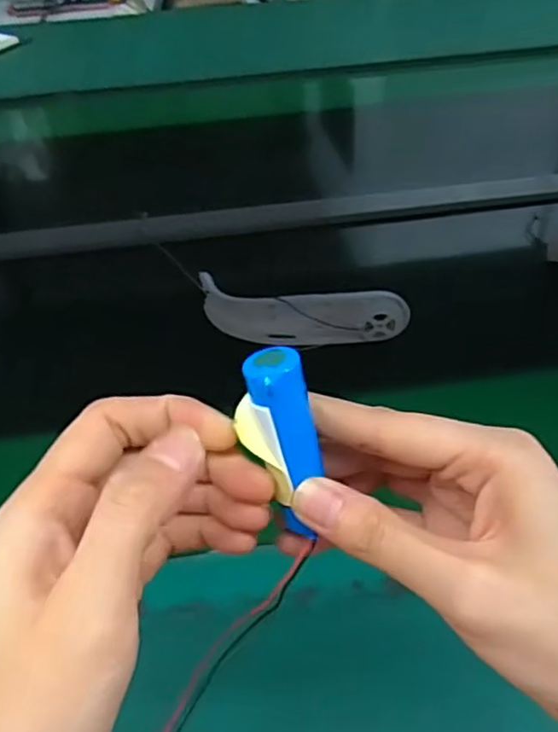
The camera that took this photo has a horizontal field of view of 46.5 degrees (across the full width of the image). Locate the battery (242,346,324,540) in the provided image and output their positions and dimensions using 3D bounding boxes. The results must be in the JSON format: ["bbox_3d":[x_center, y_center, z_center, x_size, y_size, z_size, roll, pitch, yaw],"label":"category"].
[{"bbox_3d":[0.004,0.028,0.217,0.018,0.070,0.014,-18,29,-14],"label":"battery"}]

